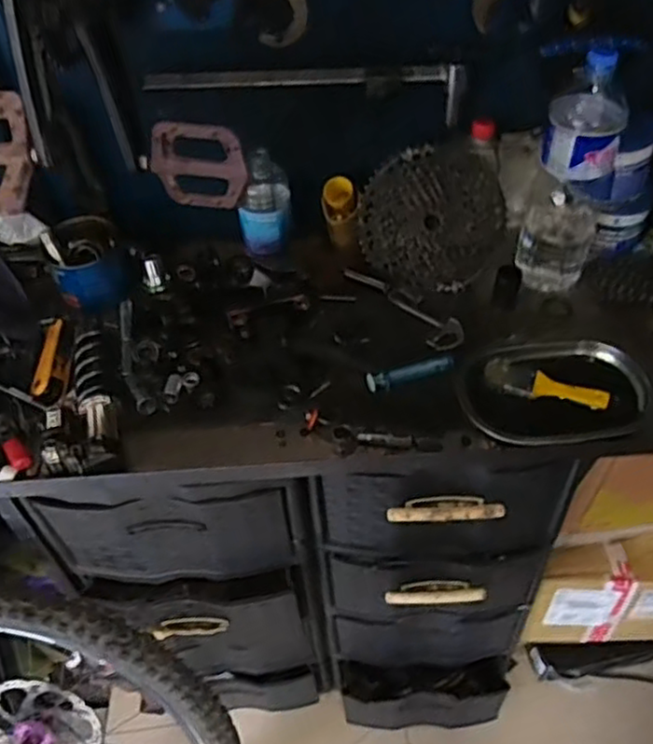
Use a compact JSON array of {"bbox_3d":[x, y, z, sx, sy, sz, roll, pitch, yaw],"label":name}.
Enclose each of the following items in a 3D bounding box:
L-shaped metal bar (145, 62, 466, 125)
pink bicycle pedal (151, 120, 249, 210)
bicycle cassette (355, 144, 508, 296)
[{"bbox_3d":[-0.023,-0.344,0.870,0.395,0.076,0.023,-4,48,0],"label":"L-shaped metal bar"},{"bbox_3d":[-0.129,-0.211,0.713,0.094,0.101,0.011,2,48,5],"label":"pink bicycle pedal"},{"bbox_3d":[0.142,-0.205,0.940,0.198,0.194,0.041,1,12,5],"label":"bicycle cassette"}]

